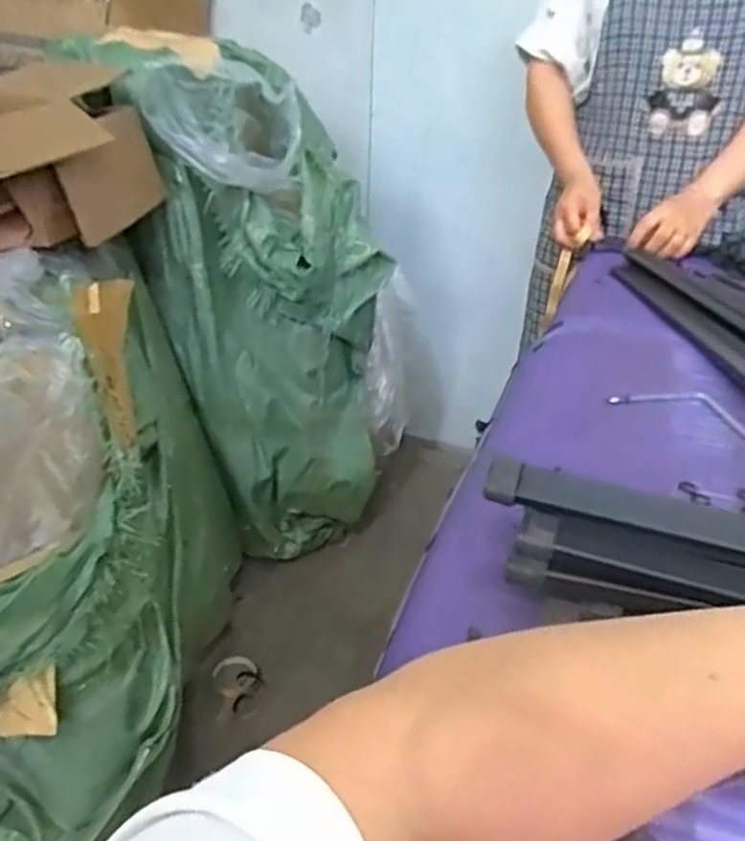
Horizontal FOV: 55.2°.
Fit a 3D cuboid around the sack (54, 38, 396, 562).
[{"bbox_3d":[-0.224,-0.205,1.486,0.513,0.963,0.360,2,26,-1],"label":"sack"}]

